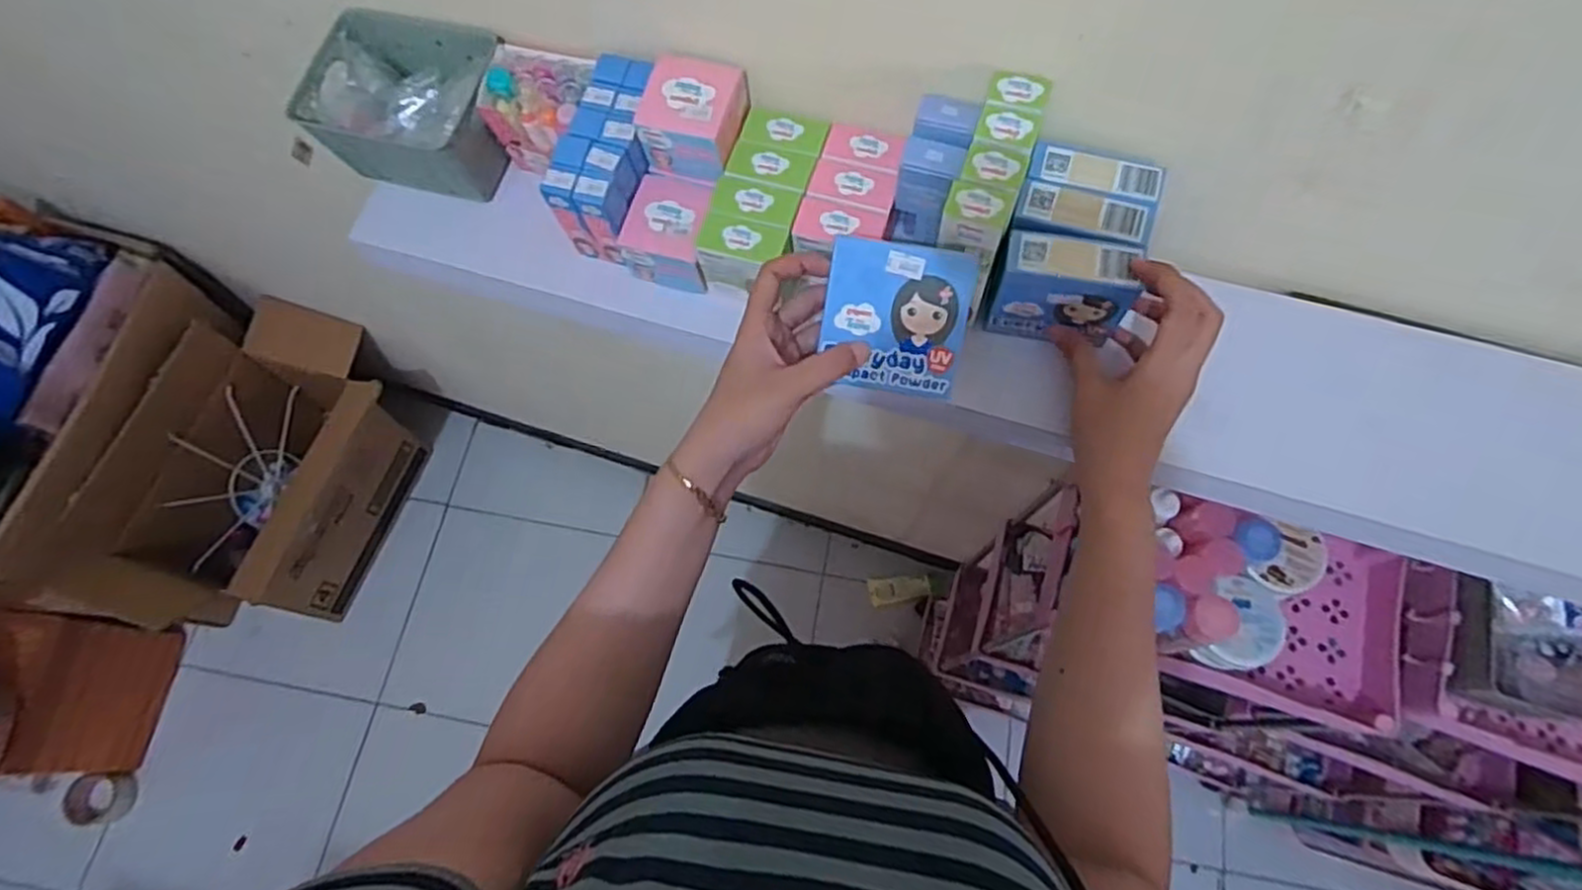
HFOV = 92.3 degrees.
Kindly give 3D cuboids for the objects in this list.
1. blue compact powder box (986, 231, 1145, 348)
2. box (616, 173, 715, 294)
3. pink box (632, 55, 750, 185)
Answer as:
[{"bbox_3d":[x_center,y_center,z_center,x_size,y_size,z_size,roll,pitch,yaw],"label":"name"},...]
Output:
[{"bbox_3d":[0.177,-0.100,0.501,0.084,0.077,0.030,12,71,3],"label":"blue compact powder box"},{"bbox_3d":[-0.090,-0.160,0.566,0.060,0.046,0.071,10,71,3],"label":"box"},{"bbox_3d":[-0.070,-0.232,0.541,0.065,0.050,0.065,18,71,5],"label":"pink box"}]

